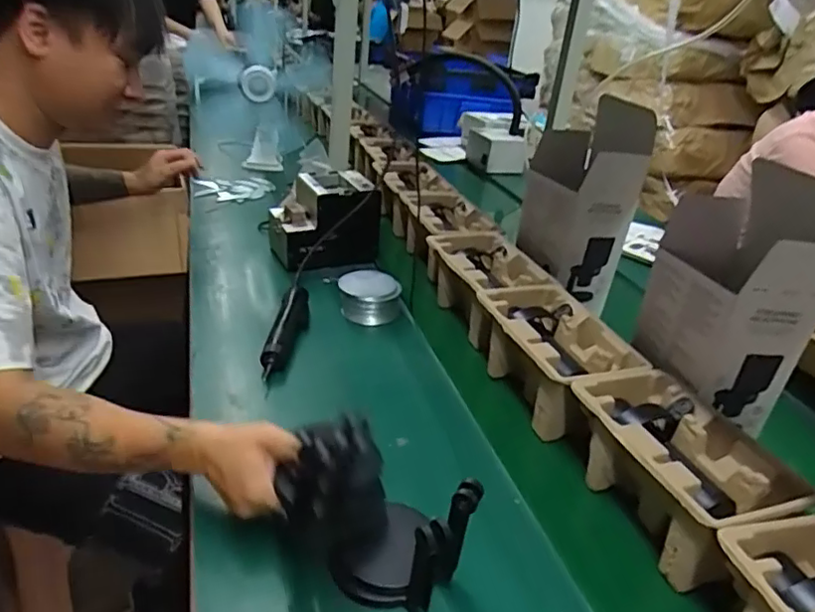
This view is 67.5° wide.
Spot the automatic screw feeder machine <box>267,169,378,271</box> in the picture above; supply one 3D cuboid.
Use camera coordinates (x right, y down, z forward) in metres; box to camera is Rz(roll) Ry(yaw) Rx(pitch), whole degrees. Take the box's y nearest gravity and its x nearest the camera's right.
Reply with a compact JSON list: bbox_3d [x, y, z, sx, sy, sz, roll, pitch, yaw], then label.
[{"bbox_3d":[-0.157,-0.157,1.145,0.180,0.151,0.133,-7,35,-22],"label":"automatic screw feeder machine"}]

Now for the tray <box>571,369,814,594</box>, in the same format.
[{"bbox_3d":[0.291,0.174,0.668,0.146,0.099,0.233,-7,35,-22],"label":"tray"}]

